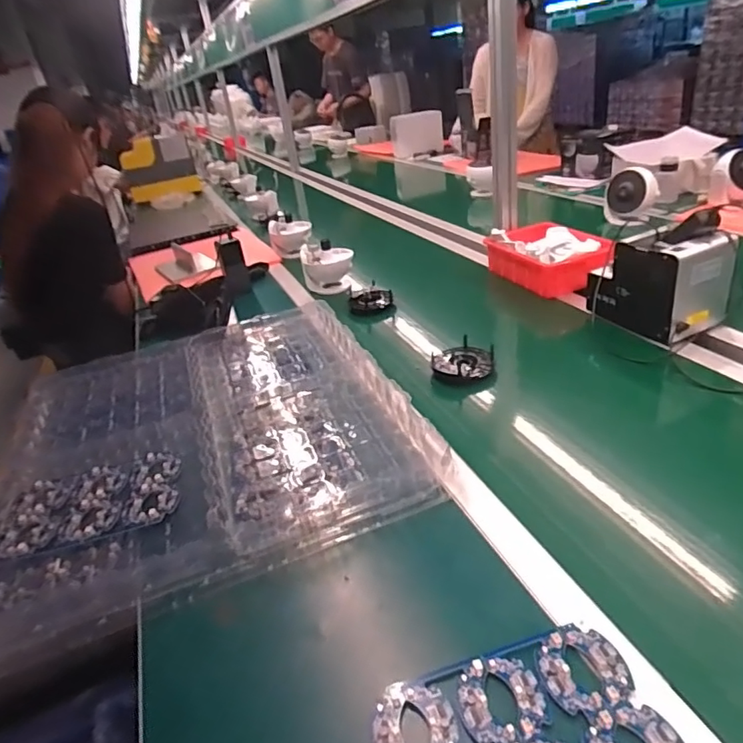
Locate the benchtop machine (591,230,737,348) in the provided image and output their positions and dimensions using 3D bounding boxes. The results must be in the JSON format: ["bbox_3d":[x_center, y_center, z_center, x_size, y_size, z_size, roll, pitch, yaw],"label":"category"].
[{"bbox_3d":[0.454,-0.142,0.852,0.108,0.149,0.175,-21,30,-19],"label":"benchtop machine"}]

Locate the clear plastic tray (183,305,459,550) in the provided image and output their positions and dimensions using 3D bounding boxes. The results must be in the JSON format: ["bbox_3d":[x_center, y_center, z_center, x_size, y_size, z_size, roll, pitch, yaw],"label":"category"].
[{"bbox_3d":[-0.123,0.033,0.806,0.266,0.049,0.566,-18,29,-14],"label":"clear plastic tray"}]

